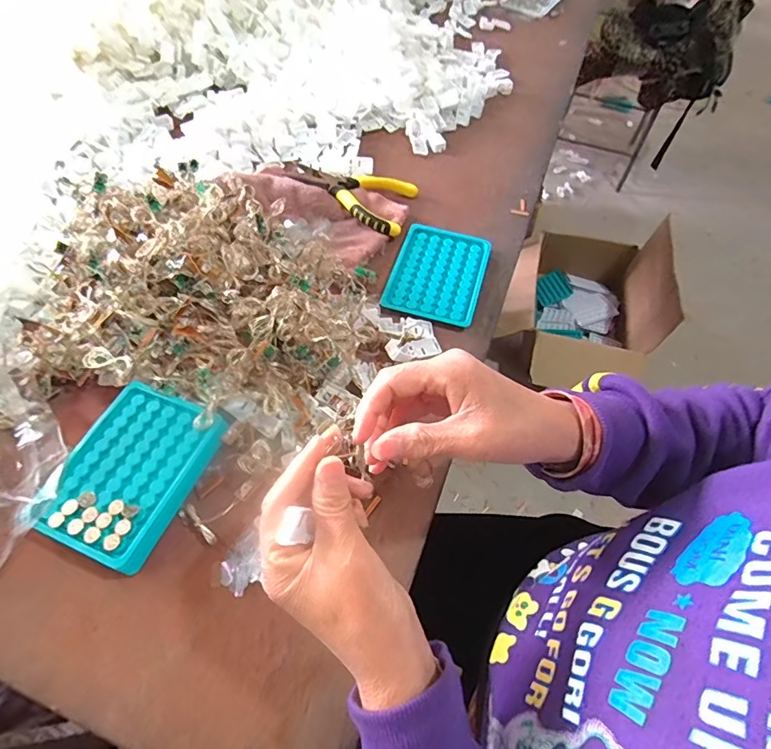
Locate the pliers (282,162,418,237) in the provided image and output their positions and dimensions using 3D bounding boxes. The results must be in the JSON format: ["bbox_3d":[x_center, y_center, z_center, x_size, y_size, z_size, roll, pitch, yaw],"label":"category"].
[{"bbox_3d":[-0.044,-0.220,0.566,0.148,0.022,0.088,15,59,7],"label":"pliers"}]

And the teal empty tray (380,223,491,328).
[{"bbox_3d":[0.057,-0.111,0.516,0.097,0.007,0.129,15,59,7],"label":"teal empty tray"}]

